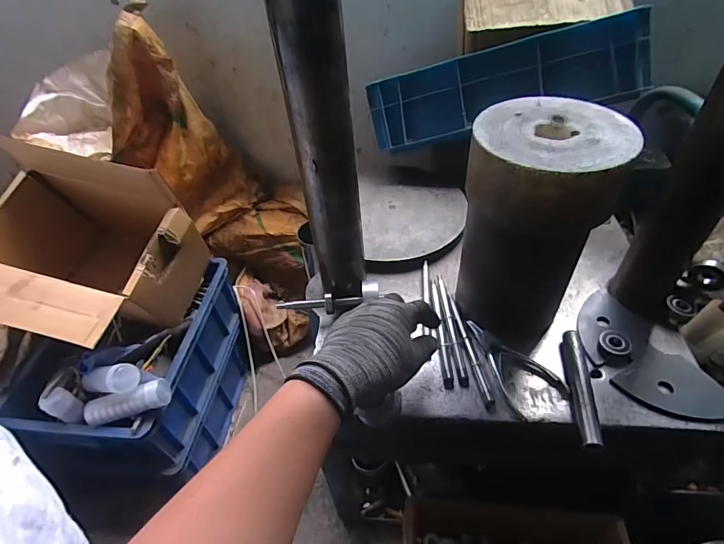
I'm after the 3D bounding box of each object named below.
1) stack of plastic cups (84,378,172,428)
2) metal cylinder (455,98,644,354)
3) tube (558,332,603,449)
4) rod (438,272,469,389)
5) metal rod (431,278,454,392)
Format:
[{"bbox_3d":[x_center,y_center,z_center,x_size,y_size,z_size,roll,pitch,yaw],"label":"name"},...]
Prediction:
[{"bbox_3d":[-0.370,0.205,0.648,0.122,0.035,0.038,-15,45,-9],"label":"stack of plastic cups"},{"bbox_3d":[0.186,-0.043,0.472,0.133,0.251,0.139,18,50,23],"label":"metal cylinder"},{"bbox_3d":[0.244,0.128,0.462,0.021,0.019,0.138,3,45,9],"label":"tube"},{"bbox_3d":[0.116,0.067,0.535,0.012,0.009,0.169,-5,45,1],"label":"rod"},{"bbox_3d":[0.102,0.070,0.535,0.014,0.008,0.164,-3,45,3],"label":"metal rod"}]

